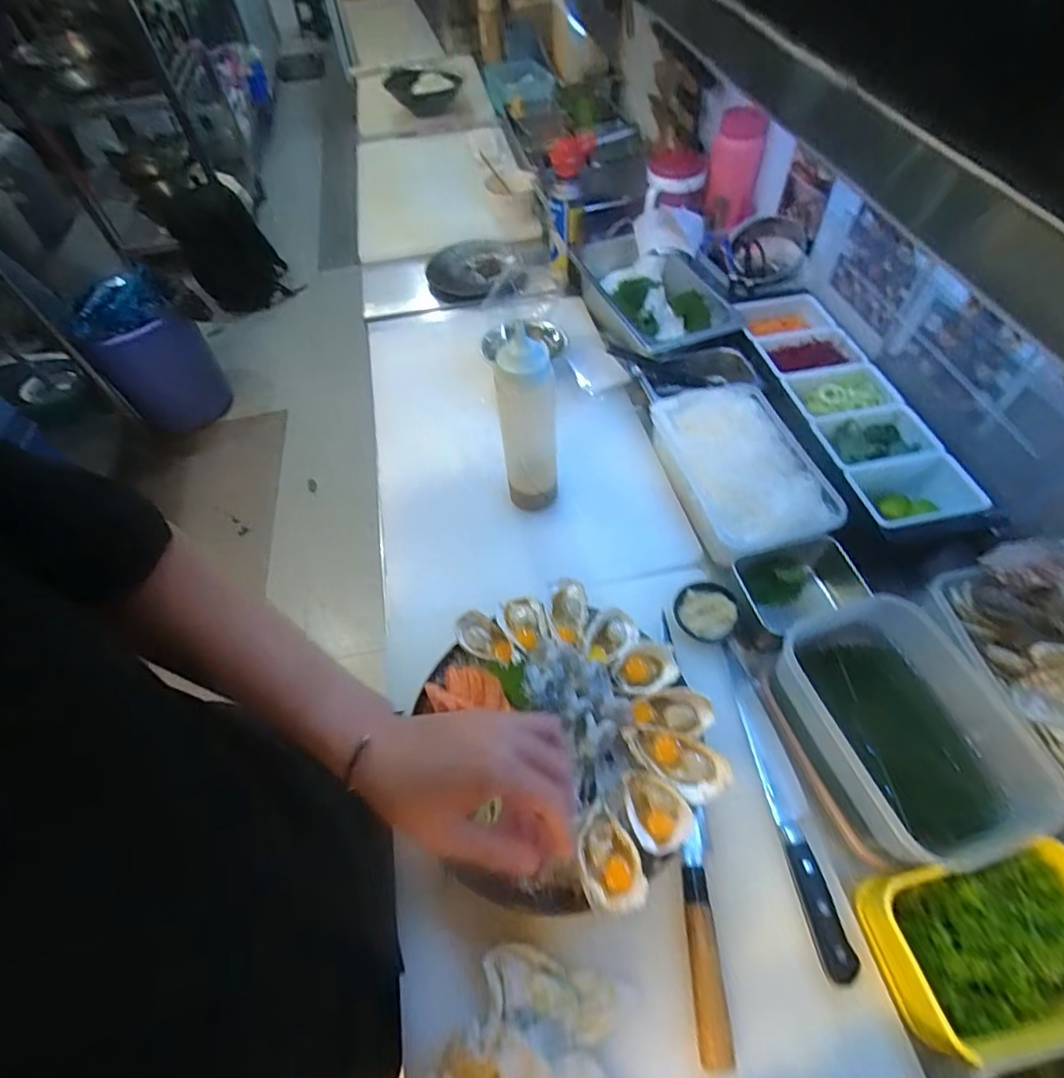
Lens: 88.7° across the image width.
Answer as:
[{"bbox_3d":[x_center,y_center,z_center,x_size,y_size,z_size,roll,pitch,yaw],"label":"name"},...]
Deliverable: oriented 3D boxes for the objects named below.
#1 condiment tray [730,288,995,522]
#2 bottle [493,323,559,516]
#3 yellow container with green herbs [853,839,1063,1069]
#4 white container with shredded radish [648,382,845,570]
[{"bbox_3d":[0.429,-0.199,0.777,0.153,0.056,0.460,-9,56,-3],"label":"condiment tray"},{"bbox_3d":[-0.004,-0.134,0.656,0.065,0.229,0.058,-2,56,2],"label":"bottle"},{"bbox_3d":[0.376,0.329,0.448,0.181,0.067,0.112,-11,56,-4],"label":"yellow container with green herbs"},{"bbox_3d":[0.279,-0.100,0.722,0.172,0.060,0.261,-12,57,-5],"label":"white container with shredded radish"}]

